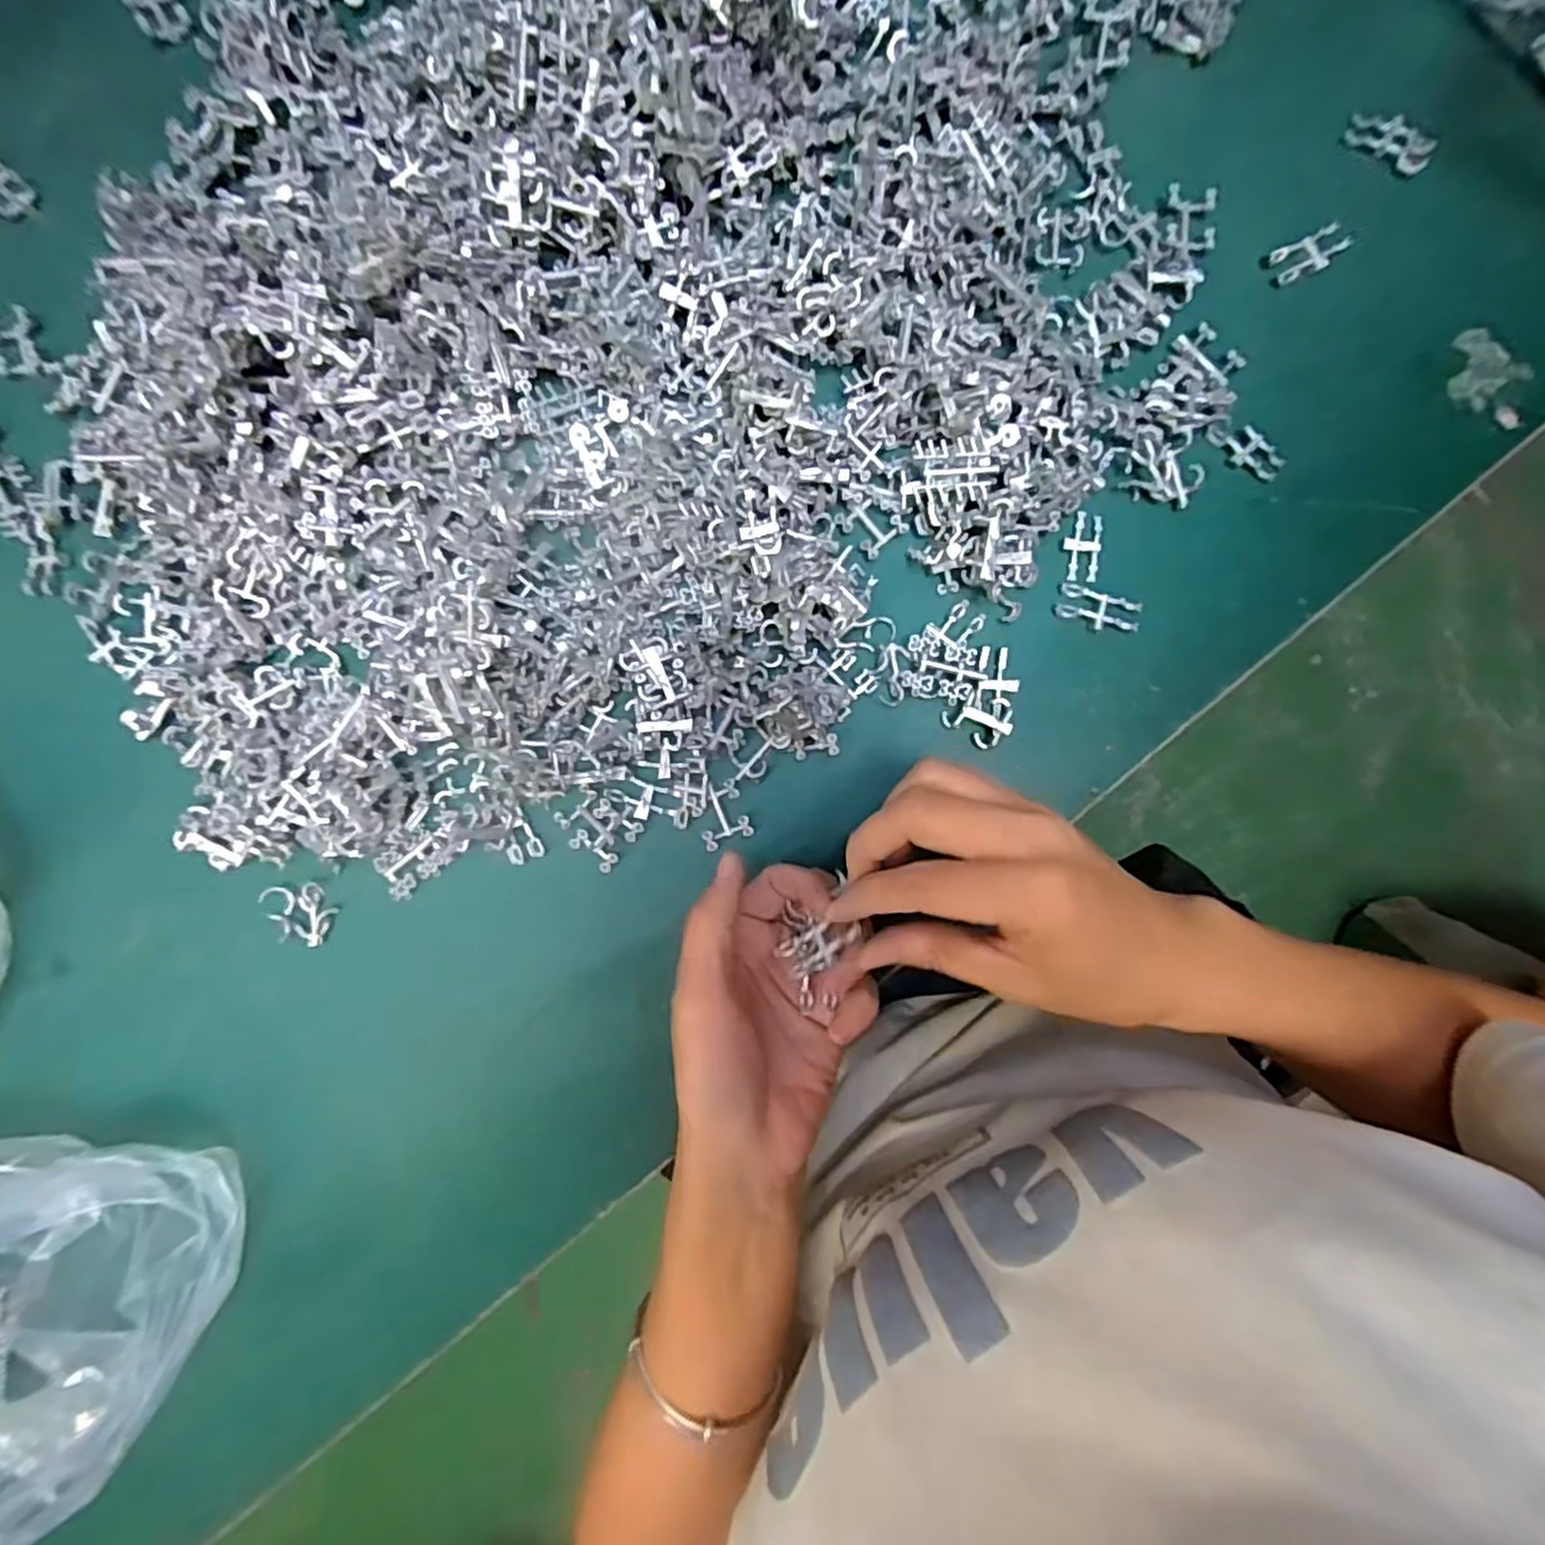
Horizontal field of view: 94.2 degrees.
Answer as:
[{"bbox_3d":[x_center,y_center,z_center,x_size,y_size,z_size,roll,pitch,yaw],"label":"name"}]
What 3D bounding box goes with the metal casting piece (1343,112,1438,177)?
[{"bbox_3d":[0.269,-0.274,0.312,0.036,0.006,0.014,36,90,0],"label":"metal casting piece"}]

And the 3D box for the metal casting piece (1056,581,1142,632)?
[{"bbox_3d":[0.142,-0.071,0.311,0.035,0.004,0.015,20,90,0],"label":"metal casting piece"}]

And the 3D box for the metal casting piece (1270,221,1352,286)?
[{"bbox_3d":[0.235,-0.226,0.313,0.033,0.004,0.016,-26,90,0],"label":"metal casting piece"}]

